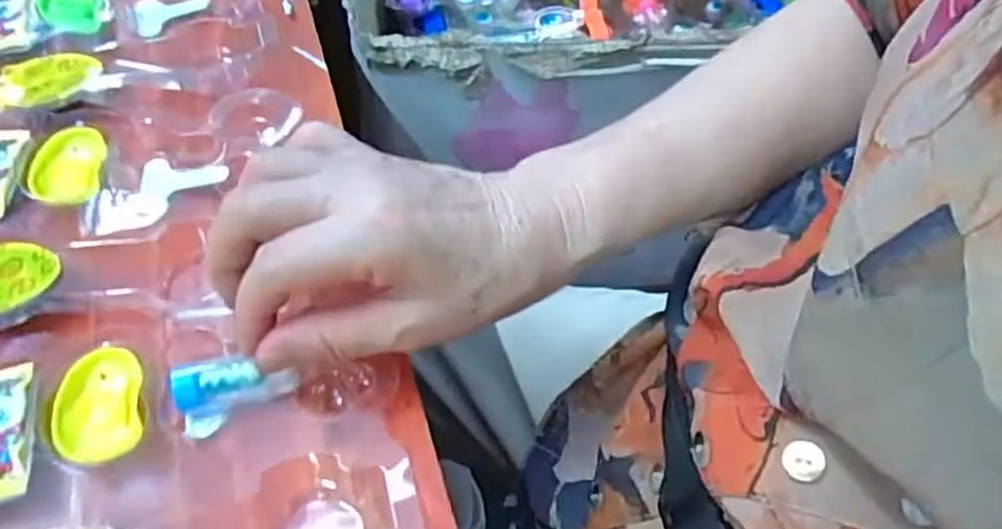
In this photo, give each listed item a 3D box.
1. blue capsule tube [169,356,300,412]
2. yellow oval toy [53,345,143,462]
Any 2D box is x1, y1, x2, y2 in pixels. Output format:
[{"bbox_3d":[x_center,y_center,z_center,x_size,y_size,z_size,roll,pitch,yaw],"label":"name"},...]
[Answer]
[{"bbox_3d":[-0.106,0.047,0.296,0.047,0.015,0.014,-1,53,-11],"label":"blue capsule tube"},{"bbox_3d":[-0.157,0.055,0.291,0.029,0.008,0.045,-10,54,-11],"label":"yellow oval toy"}]

